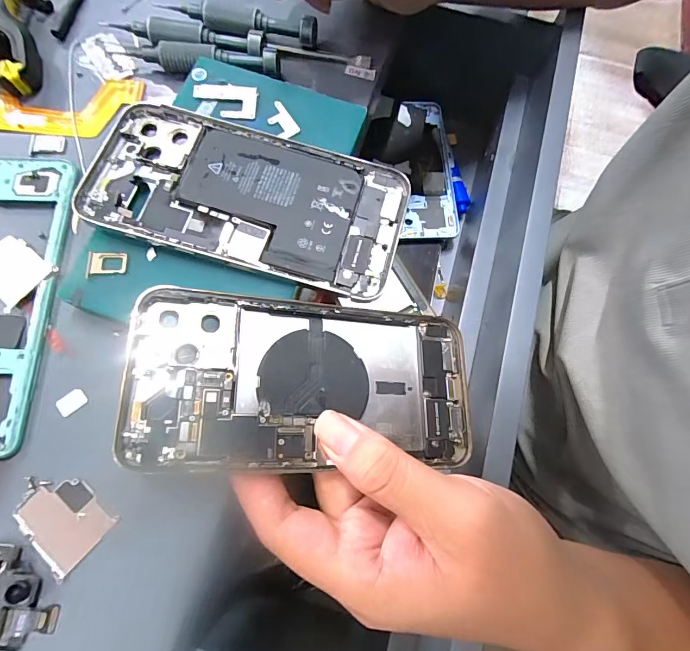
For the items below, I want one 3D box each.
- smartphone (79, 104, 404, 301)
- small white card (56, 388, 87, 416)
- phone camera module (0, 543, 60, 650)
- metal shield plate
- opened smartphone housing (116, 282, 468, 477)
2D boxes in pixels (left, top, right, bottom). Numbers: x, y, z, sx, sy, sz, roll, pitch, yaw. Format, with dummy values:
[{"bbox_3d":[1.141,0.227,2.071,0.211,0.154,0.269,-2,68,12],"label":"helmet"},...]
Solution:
[{"bbox_3d":[-0.053,-0.068,0.209,0.165,0.010,0.078,14,73,3],"label":"smartphone"},{"bbox_3d":[-0.133,0.037,0.195,0.013,0.004,0.009,-35,80,-16],"label":"small white card"},{"bbox_3d":[-0.140,0.114,0.167,0.038,0.010,0.037,8,72,1],"label":"phone camera module"},{"bbox_3d":[-0.128,0.086,0.179,0.042,0.004,0.031,40,76,10],"label":"metal shield plate"},{"bbox_3d":[-0.014,0.026,0.188,0.158,0.008,0.077,3,72,-18],"label":"opened smartphone housing"}]

